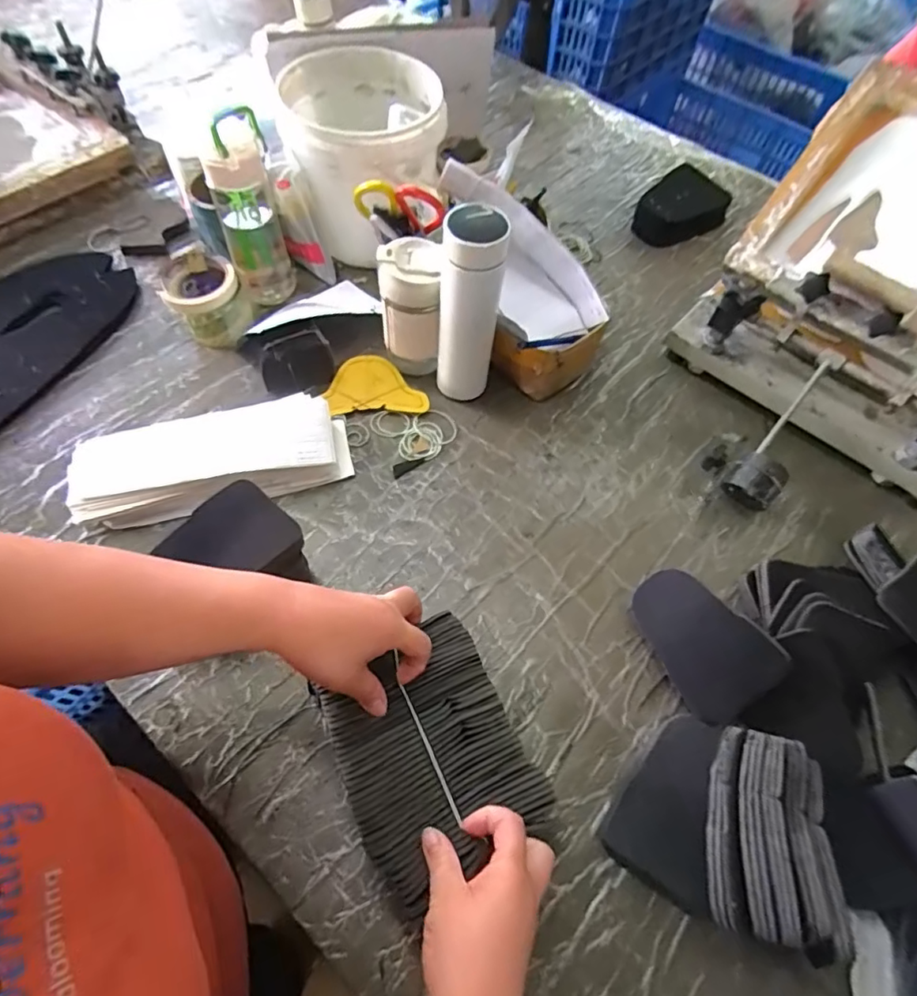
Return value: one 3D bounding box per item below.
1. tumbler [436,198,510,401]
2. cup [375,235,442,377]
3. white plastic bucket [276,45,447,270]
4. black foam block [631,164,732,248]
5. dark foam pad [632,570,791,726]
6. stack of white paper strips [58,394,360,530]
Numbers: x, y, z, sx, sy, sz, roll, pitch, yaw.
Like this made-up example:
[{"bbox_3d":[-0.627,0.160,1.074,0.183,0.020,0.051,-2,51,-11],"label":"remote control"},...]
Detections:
[{"bbox_3d":[0.011,-0.204,0.615,0.063,0.223,0.065,1,61,-3],"label":"tumbler"},{"bbox_3d":[-0.056,-0.233,0.664,0.075,0.144,0.067,6,61,0],"label":"cup"},{"bbox_3d":[-0.128,-0.463,0.765,0.204,0.183,0.226,-6,62,-7],"label":"white plastic bucket"},{"bbox_3d":[0.361,-0.466,0.879,0.111,0.049,0.157,39,66,17],"label":"black foam block"},{"bbox_3d":[0.232,0.138,0.530,0.094,0.010,0.138,-50,56,19],"label":"dark foam pad"},{"bbox_3d":[-0.272,-0.043,0.607,0.291,0.040,0.114,-15,63,-11],"label":"stack of white paper strips"}]

